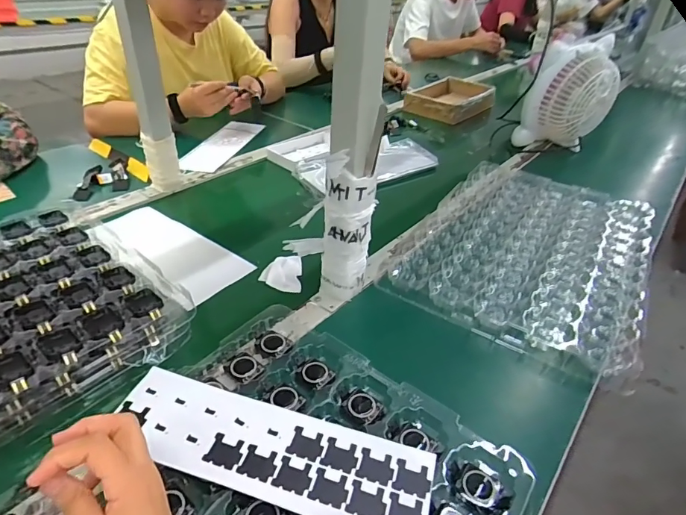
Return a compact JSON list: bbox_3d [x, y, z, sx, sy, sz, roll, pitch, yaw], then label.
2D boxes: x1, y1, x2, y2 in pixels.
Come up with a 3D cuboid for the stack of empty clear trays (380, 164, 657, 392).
[{"bbox_3d":[0.316,-0.027,0.713,0.330,0.032,0.476,24,40,23],"label":"stack of empty clear trays"}]

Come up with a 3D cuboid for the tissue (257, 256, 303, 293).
[{"bbox_3d":[-0.092,0.022,0.642,0.059,0.014,0.082,2,37,-5],"label":"tissue"}]

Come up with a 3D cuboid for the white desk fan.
[{"bbox_3d":[0.528,-0.372,1.011,0.185,0.233,0.147,16,38,15],"label":"white desk fan"}]

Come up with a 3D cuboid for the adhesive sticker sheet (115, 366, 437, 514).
[{"bbox_3d":[-0.066,0.172,0.394,0.292,0.004,0.082,13,36,10],"label":"adhesive sticker sheet"}]

